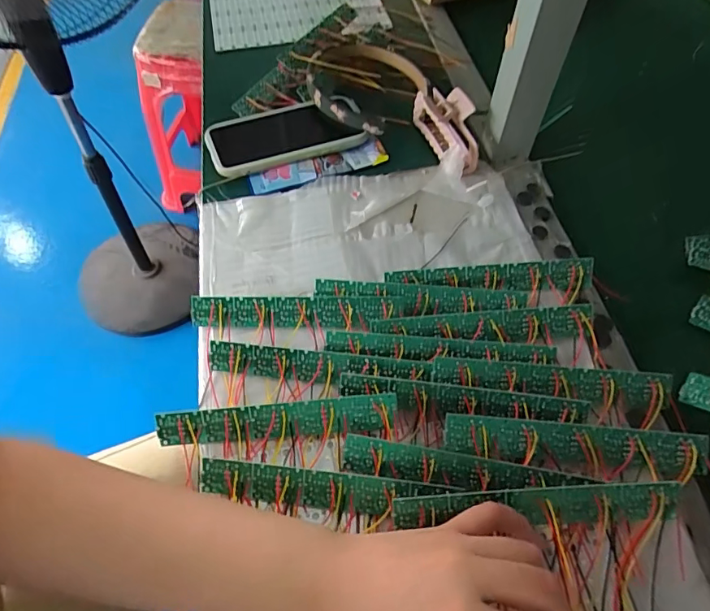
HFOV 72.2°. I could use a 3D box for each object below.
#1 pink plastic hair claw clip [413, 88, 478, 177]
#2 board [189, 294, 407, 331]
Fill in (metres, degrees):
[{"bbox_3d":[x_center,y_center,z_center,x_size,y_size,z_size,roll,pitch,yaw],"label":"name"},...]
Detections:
[{"bbox_3d":[0.095,-0.186,0.506,0.041,0.047,0.112,-12,57,-8],"label":"pink plastic hair claw clip"},{"bbox_3d":[-0.086,0.006,0.408,0.103,0.004,0.028,0,99,2],"label":"board"}]

